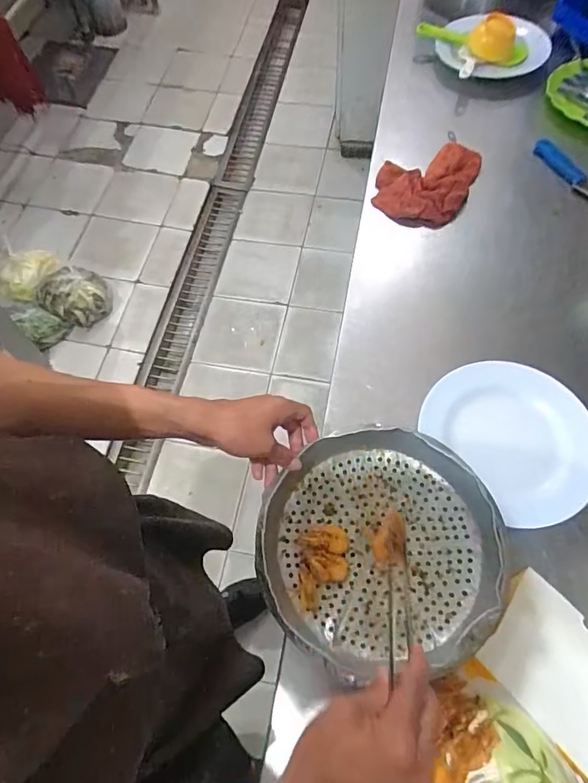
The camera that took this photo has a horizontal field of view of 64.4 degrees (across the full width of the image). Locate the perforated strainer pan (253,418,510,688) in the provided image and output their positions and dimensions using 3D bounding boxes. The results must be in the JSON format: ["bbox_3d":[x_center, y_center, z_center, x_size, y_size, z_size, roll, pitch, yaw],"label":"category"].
[{"bbox_3d":[0.091,0.161,0.500,0.247,0.055,0.231,-7,63,0],"label":"perforated strainer pan"}]

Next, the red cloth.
[{"bbox_3d":[0.233,-0.380,0.822,0.157,0.030,0.213,23,67,14],"label":"red cloth"}]

